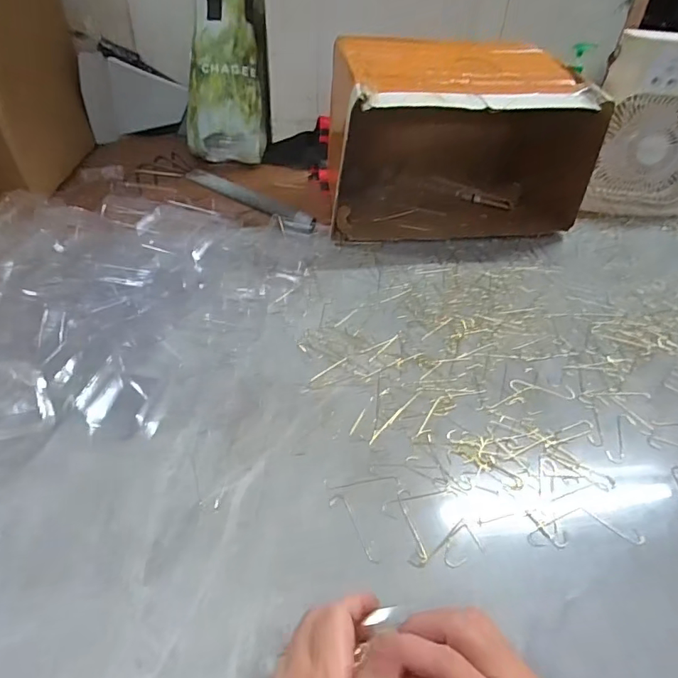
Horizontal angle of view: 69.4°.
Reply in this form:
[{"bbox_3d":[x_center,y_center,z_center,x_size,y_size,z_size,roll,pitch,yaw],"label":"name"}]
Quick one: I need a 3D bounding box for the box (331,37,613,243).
[{"bbox_3d":[0.158,-0.296,0.718,0.323,0.204,0.241,-2,42,-7],"label":"box"}]

